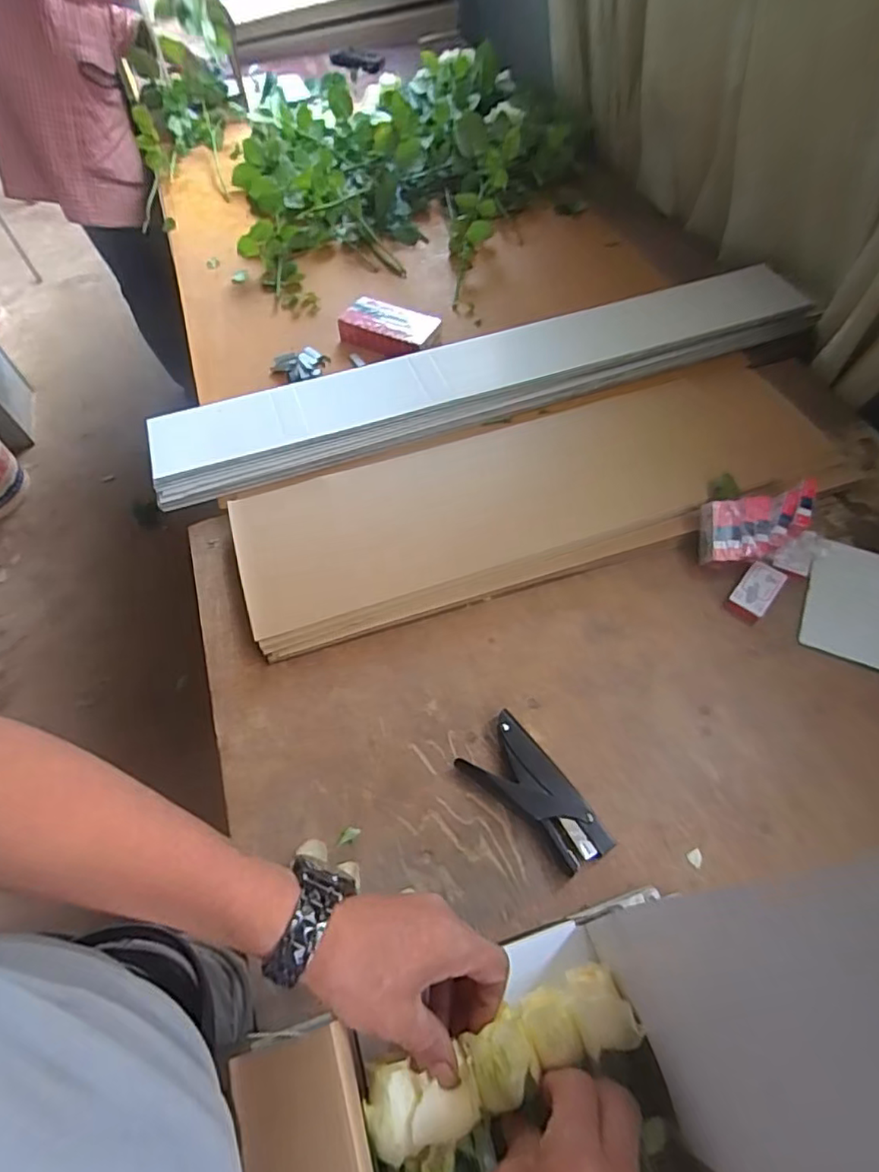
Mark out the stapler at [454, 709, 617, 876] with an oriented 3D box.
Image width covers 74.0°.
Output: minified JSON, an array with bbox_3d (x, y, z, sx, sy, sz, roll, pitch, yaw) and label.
[{"bbox_3d":[0.096,0.191,0.545,0.145,0.027,0.072,38,66,22],"label":"stapler"}]

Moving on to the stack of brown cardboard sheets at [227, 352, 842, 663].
[{"bbox_3d":[0.133,-0.129,0.730,0.761,0.021,0.246,-19,62,-8],"label":"stack of brown cardboard sheets"}]

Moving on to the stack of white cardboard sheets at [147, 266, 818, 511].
[{"bbox_3d":[0.088,-0.311,0.843,0.987,0.051,0.159,-18,59,-9],"label":"stack of white cardboard sheets"}]

